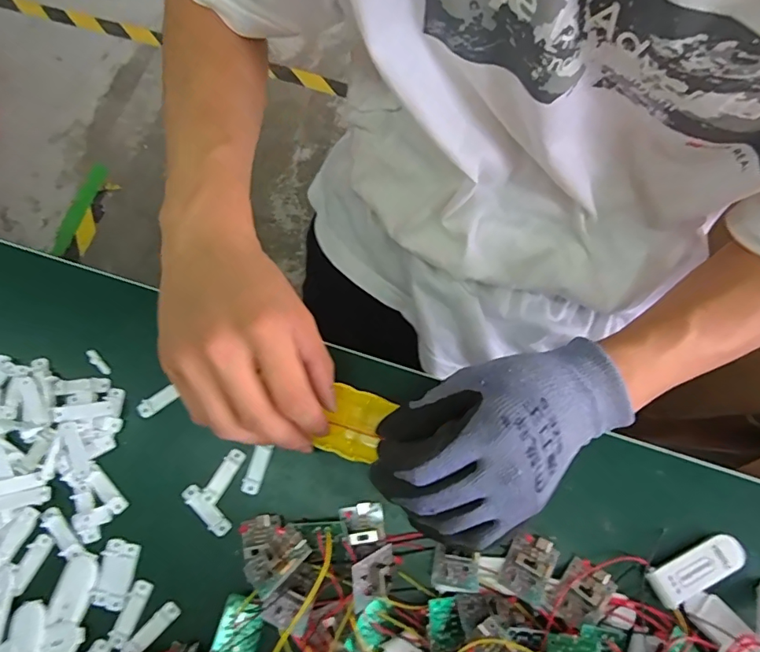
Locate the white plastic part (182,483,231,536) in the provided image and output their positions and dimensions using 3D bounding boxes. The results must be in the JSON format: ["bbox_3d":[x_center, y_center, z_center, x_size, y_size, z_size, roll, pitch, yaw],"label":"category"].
[{"bbox_3d":[-0.109,0.115,0.304,0.038,0.007,0.011,43,79,12],"label":"white plastic part"}]

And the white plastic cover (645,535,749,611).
[{"bbox_3d":[0.189,0.144,0.287,0.058,0.007,0.021,-24,75,-6],"label":"white plastic cover"}]

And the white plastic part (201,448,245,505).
[{"bbox_3d":[-0.101,0.096,0.310,0.012,0.005,0.036,30,77,9],"label":"white plastic part"}]

